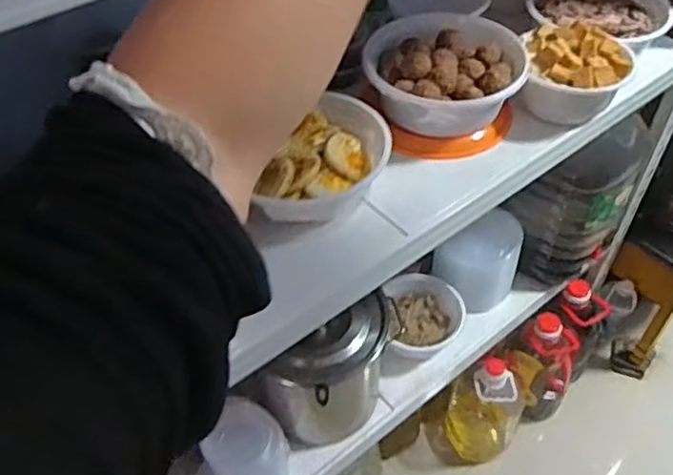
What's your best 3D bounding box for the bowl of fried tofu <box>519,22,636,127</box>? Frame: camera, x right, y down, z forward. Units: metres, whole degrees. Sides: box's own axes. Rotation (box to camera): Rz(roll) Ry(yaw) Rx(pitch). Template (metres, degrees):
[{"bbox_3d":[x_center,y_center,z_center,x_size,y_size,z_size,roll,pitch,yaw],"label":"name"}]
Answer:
[{"bbox_3d":[0.366,-0.252,0.966,0.153,0.086,0.162,-1,48,1],"label":"bowl of fried tofu"}]

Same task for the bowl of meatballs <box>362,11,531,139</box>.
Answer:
[{"bbox_3d":[0.159,-0.257,0.968,0.202,0.089,0.241,-35,56,-26],"label":"bowl of meatballs"}]

